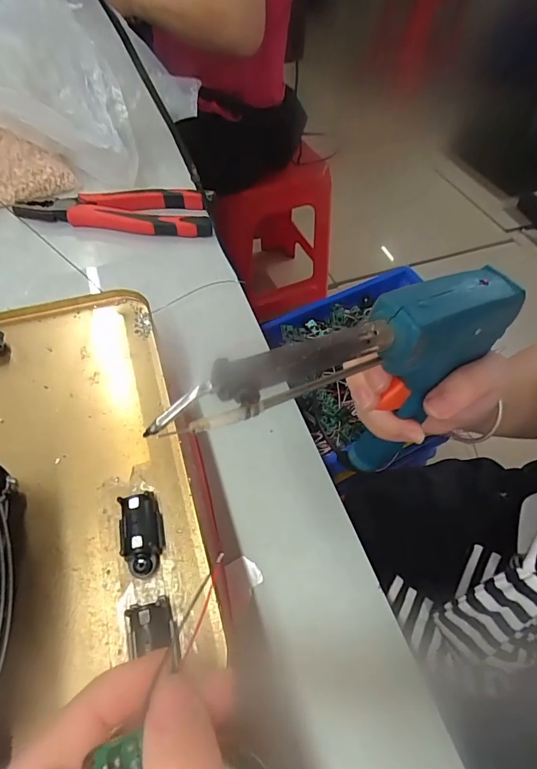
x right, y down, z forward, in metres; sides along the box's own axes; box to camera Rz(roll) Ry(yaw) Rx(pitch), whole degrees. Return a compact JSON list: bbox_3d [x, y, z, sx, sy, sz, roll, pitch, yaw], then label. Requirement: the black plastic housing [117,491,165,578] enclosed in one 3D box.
[{"bbox_3d":[-0.057,0.067,0.190,0.017,0.015,0.035,-10,56,-9],"label":"black plastic housing"}]

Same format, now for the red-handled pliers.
[{"bbox_3d":[-0.152,-0.181,0.429,0.189,0.018,0.057,5,55,1],"label":"red-handled pliers"}]

